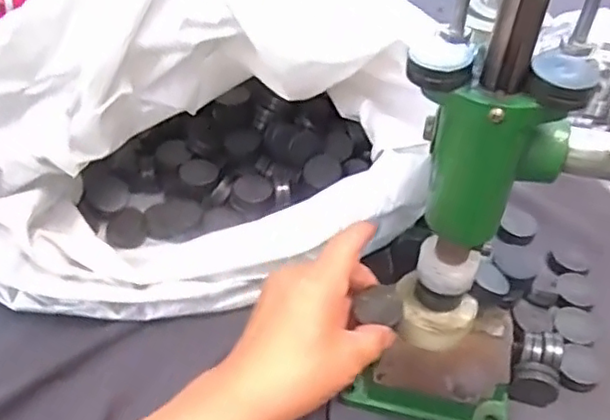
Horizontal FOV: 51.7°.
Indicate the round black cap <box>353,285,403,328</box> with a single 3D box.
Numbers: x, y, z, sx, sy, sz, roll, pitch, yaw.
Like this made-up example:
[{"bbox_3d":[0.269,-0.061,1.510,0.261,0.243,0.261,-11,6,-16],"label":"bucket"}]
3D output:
[{"bbox_3d":[0.049,0.064,0.412,0.032,0.011,0.028,-18,48,-21],"label":"round black cap"}]

